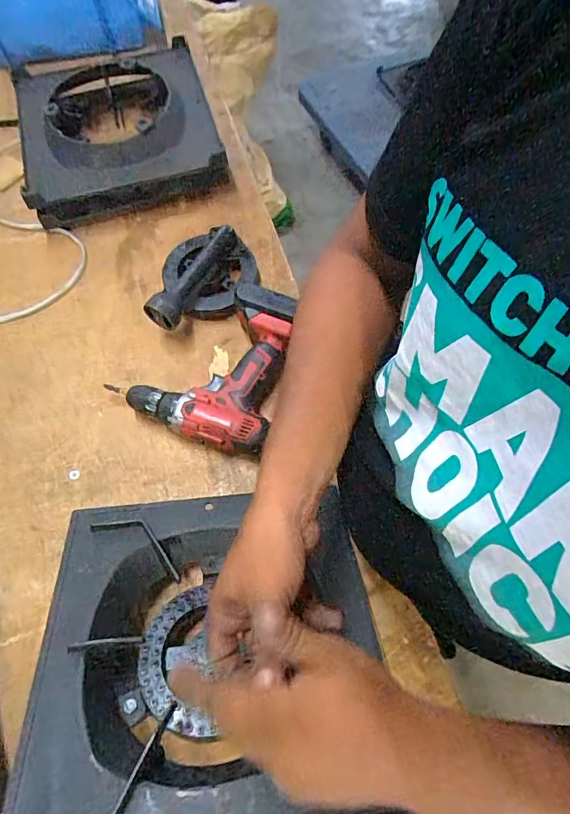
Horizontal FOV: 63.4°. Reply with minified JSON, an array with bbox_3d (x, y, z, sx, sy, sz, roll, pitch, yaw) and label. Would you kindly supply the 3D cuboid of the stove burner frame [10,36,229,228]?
[{"bbox_3d":[-0.268,-0.443,0.749,0.295,0.095,0.269,-16,67,-7],"label":"stove burner frame"}]

